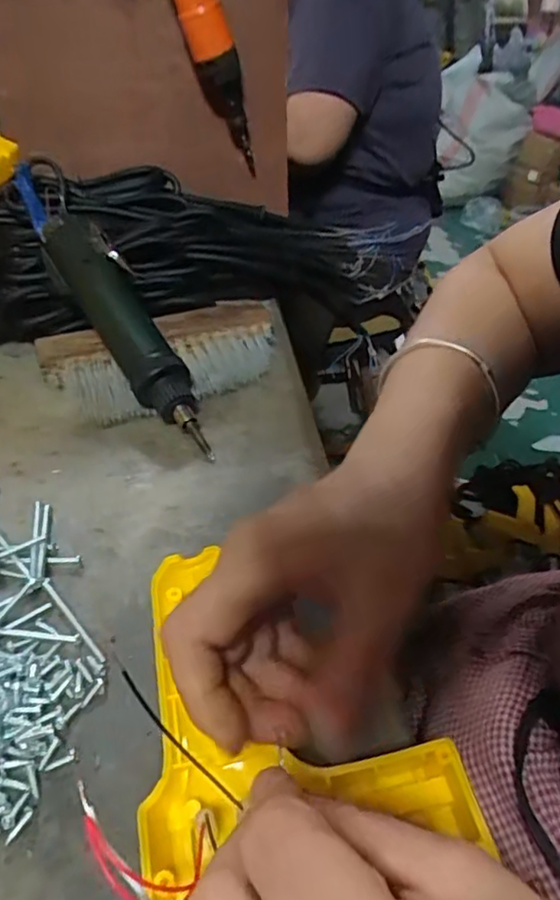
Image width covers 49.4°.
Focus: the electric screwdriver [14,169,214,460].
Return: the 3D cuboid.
[{"bbox_3d":[-0.131,-0.120,0.479,0.054,0.044,0.312,-23,66,-27],"label":"electric screwdriver"}]

